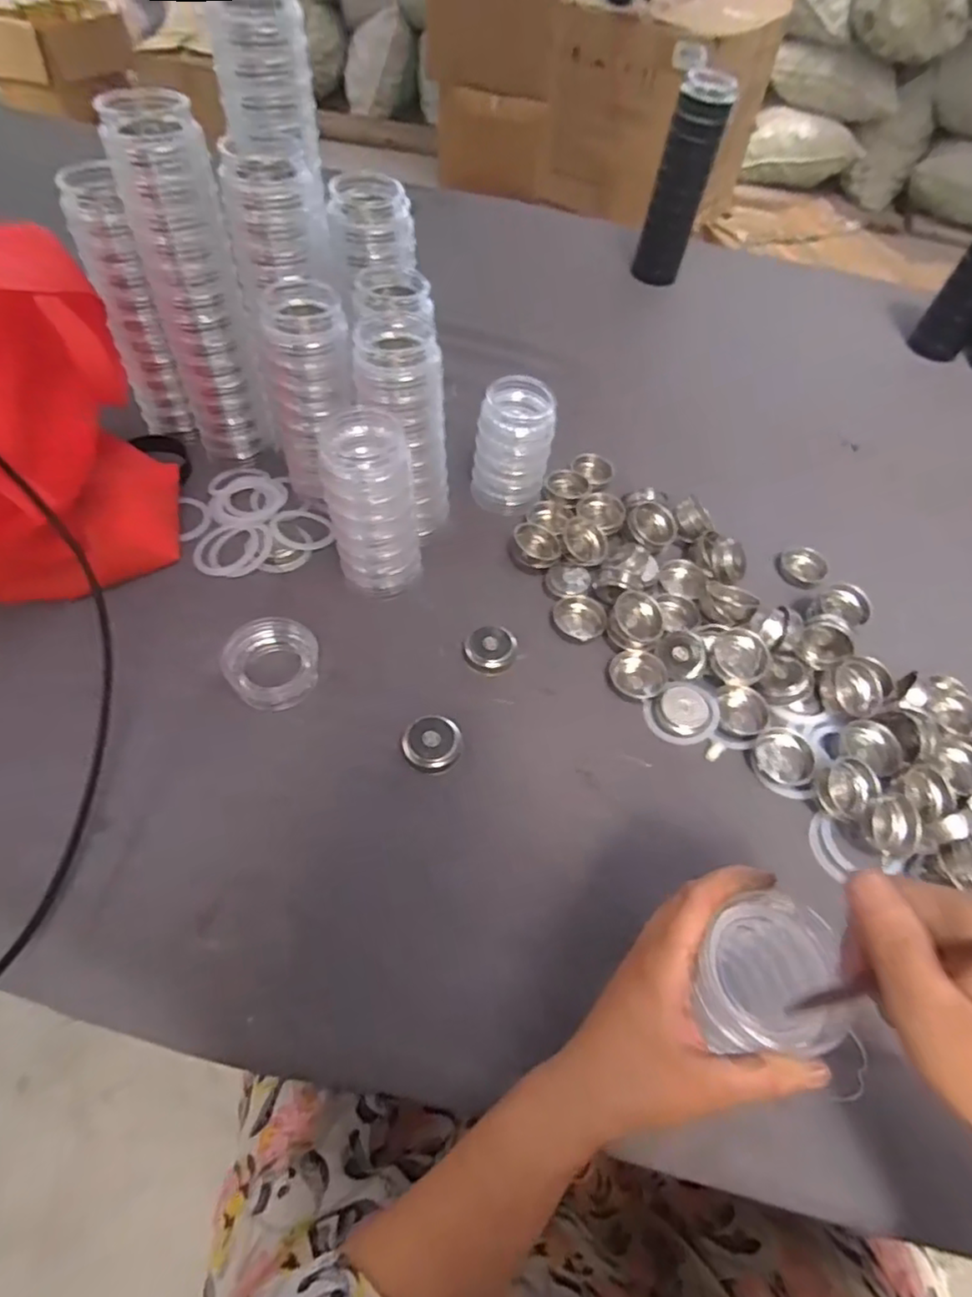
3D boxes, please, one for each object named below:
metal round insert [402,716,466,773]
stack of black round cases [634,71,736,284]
[{"bbox_3d":[-0.040,0.071,0.473,0.042,0.018,0.040,-31,63,-25],"label":"metal round insert"},{"bbox_3d":[0.260,-0.619,0.863,0.069,0.232,0.065,16,54,5],"label":"stack of black round cases"}]

